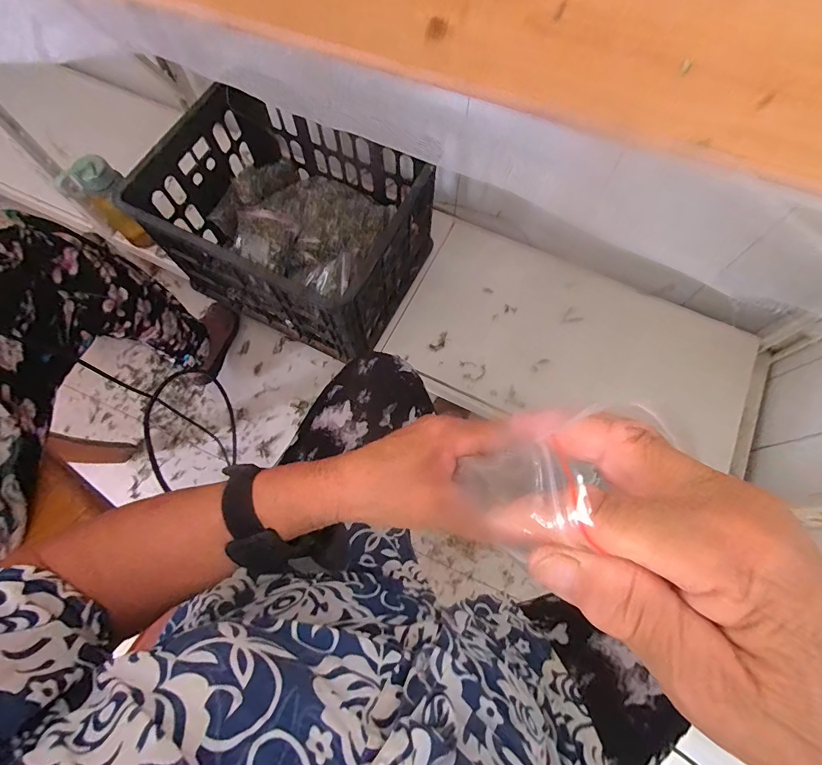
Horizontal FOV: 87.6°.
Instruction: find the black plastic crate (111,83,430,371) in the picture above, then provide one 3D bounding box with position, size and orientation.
[{"bbox_3d":[-0.233,-0.322,0.850,0.497,0.243,0.378,27,73,11],"label":"black plastic crate"}]

